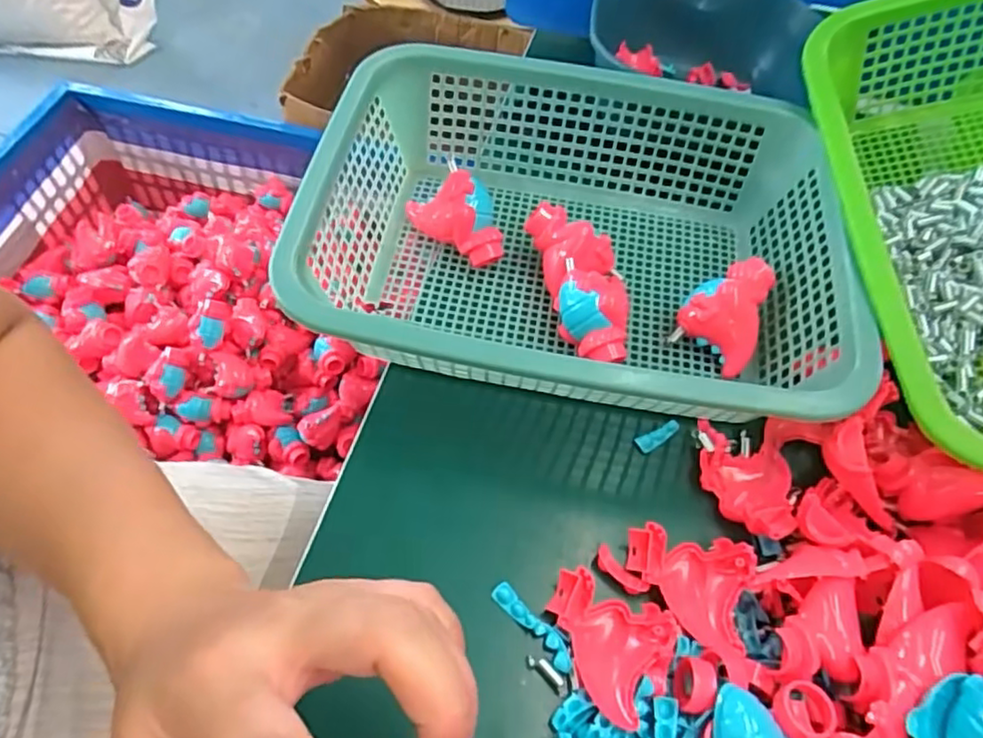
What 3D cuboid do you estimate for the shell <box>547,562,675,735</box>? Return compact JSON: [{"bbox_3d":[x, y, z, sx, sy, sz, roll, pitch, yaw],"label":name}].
[{"bbox_3d":[0.056,0.143,0.337,0.064,0.024,0.060,26,57,12],"label":"shell"}]

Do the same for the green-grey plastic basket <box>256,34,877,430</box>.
[{"bbox_3d":[0.055,-0.083,0.450,0.341,0.105,0.265,10,55,1],"label":"green-grey plastic basket"}]

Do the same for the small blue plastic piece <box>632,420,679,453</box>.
[{"bbox_3d":[0.110,0.045,0.425,0.033,0.005,0.011,-21,60,-18],"label":"small blue plastic piece"}]

